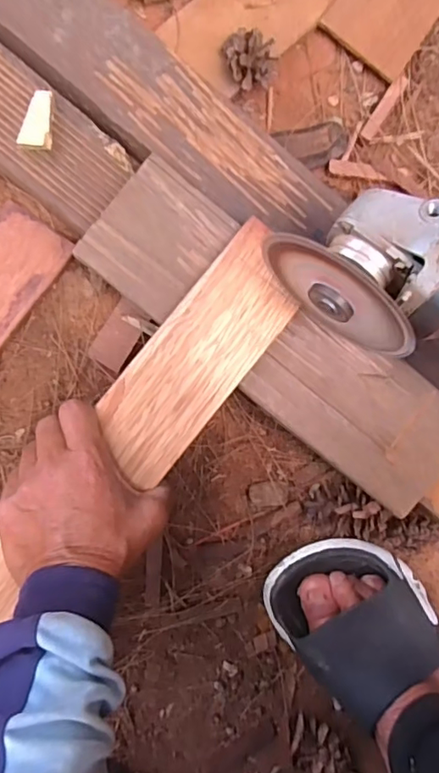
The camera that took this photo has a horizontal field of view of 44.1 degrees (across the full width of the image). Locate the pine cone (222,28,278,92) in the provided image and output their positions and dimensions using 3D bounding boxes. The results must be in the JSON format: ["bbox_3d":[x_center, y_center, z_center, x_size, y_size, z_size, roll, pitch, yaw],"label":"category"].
[{"bbox_3d":[0.024,-0.253,0.422,0.043,0.033,0.032,21,86,-4],"label":"pine cone"}]

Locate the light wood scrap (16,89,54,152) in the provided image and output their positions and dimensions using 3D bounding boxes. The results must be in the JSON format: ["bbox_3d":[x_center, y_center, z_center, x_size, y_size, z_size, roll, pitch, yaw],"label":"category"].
[{"bbox_3d":[-0.129,-0.187,0.382,0.022,0.010,0.038,6,87,-5],"label":"light wood scrap"}]

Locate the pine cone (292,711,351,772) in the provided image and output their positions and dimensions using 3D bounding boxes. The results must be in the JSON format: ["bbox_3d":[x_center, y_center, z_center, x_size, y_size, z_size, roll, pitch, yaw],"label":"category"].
[{"bbox_3d":[0.080,0.287,0.435,0.046,0.025,0.037,20,86,-4],"label":"pine cone"}]

